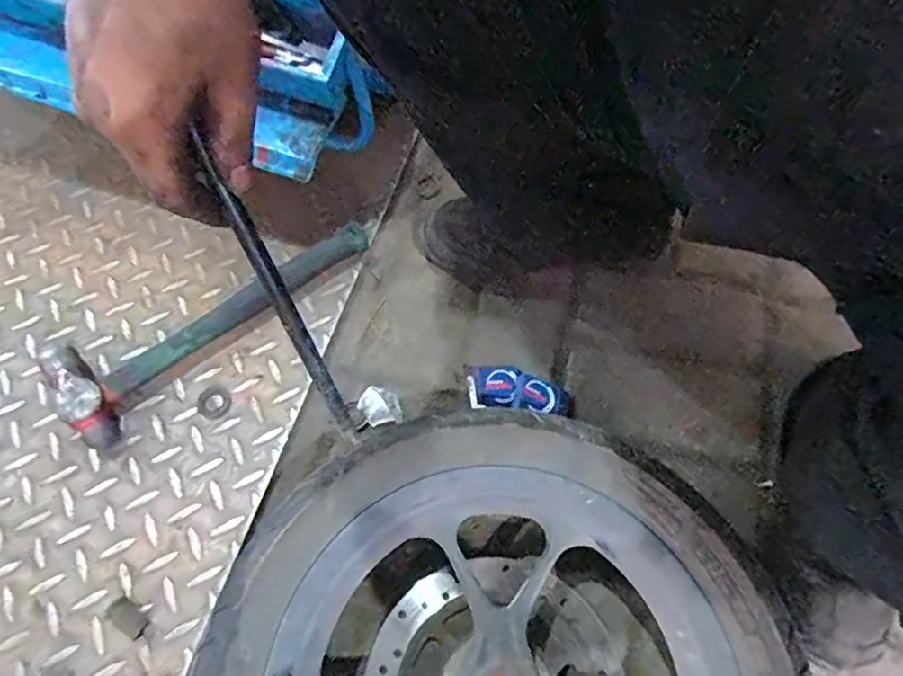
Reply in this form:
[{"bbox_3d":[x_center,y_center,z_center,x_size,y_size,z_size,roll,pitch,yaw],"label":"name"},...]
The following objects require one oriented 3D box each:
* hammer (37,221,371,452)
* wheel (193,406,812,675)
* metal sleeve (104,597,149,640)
[{"bbox_3d":[-0.245,-0.035,0.625,0.348,0.033,0.104,-39,71,-21],"label":"hammer"},{"bbox_3d":[0.018,0.257,0.444,0.396,0.126,0.367,2,62,-3],"label":"wheel"},{"bbox_3d":[-0.268,0.231,0.487,0.032,0.021,0.017,35,65,14],"label":"metal sleeve"}]

